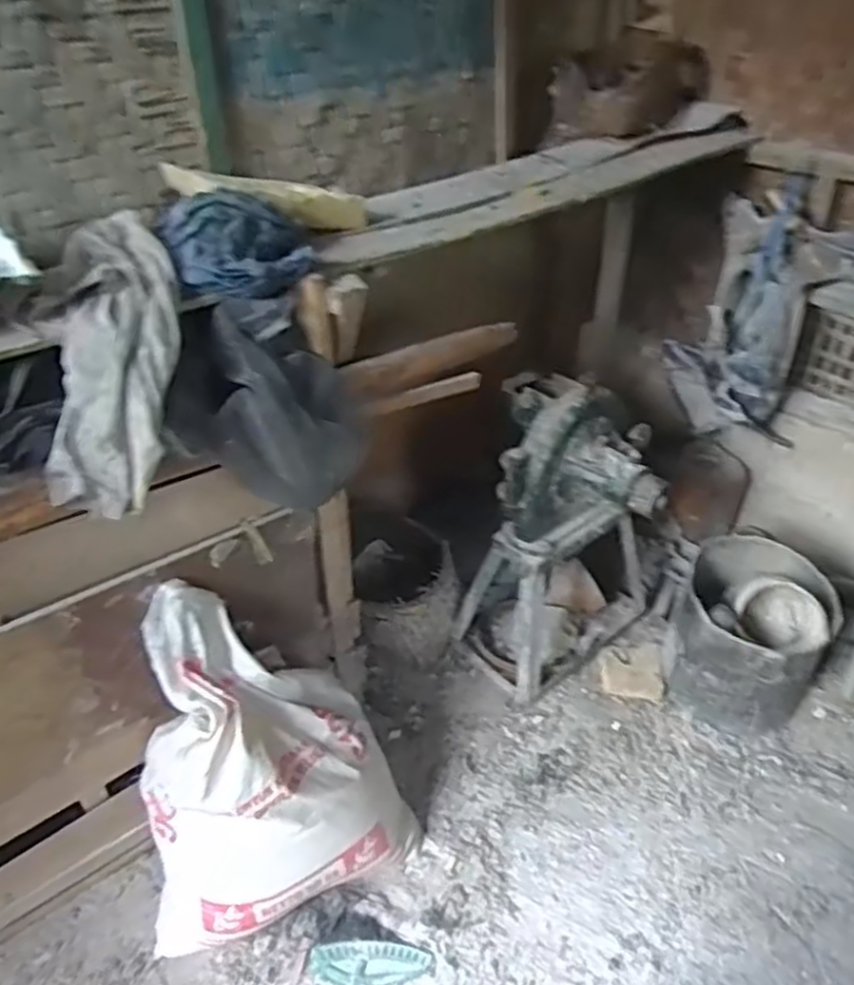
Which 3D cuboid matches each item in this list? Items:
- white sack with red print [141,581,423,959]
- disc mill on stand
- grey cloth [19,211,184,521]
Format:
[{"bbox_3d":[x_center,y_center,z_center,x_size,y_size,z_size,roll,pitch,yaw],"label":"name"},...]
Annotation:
[{"bbox_3d":[-0.271,0.512,1.368,0.478,0.578,0.335,-4,35,-5],"label":"white sack with red print"},{"bbox_3d":[0.326,0.119,1.852,0.430,0.764,0.410,10,36,14],"label":"disc mill on stand"},{"bbox_3d":[-0.472,-0.217,1.113,0.194,0.126,0.486,-3,75,-4],"label":"grey cloth"}]

